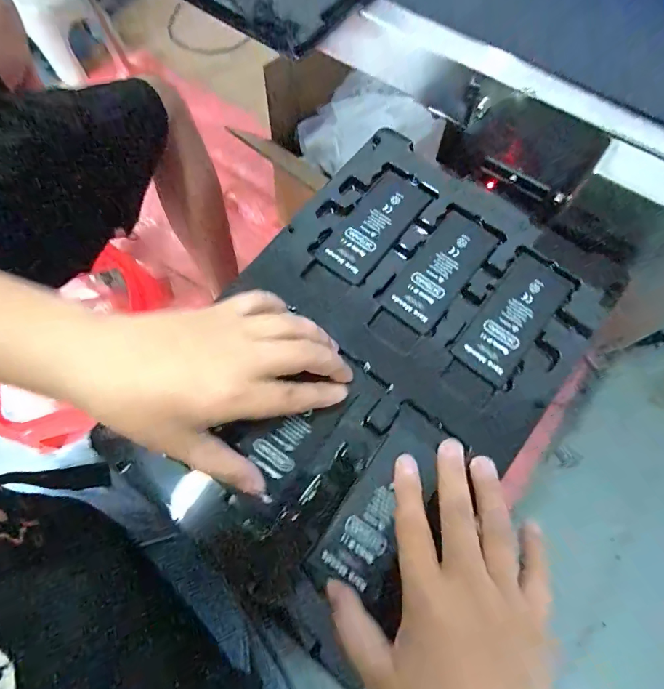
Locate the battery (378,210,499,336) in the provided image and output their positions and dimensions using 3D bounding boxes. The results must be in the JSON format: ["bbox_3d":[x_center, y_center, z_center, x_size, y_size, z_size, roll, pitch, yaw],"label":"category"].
[{"bbox_3d":[0.080,-0.055,0.315,0.043,0.005,0.097,38,76,13],"label":"battery"}]

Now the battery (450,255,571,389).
[{"bbox_3d":[0.128,-0.019,0.301,0.042,0.004,0.097,38,76,13],"label":"battery"}]

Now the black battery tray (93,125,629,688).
[{"bbox_3d":[0.028,0.010,0.293,0.220,0.014,0.320,38,76,13],"label":"black battery tray"}]

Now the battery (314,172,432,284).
[{"bbox_3d":[0.033,-0.092,0.328,0.041,0.004,0.096,38,76,13],"label":"battery"}]

